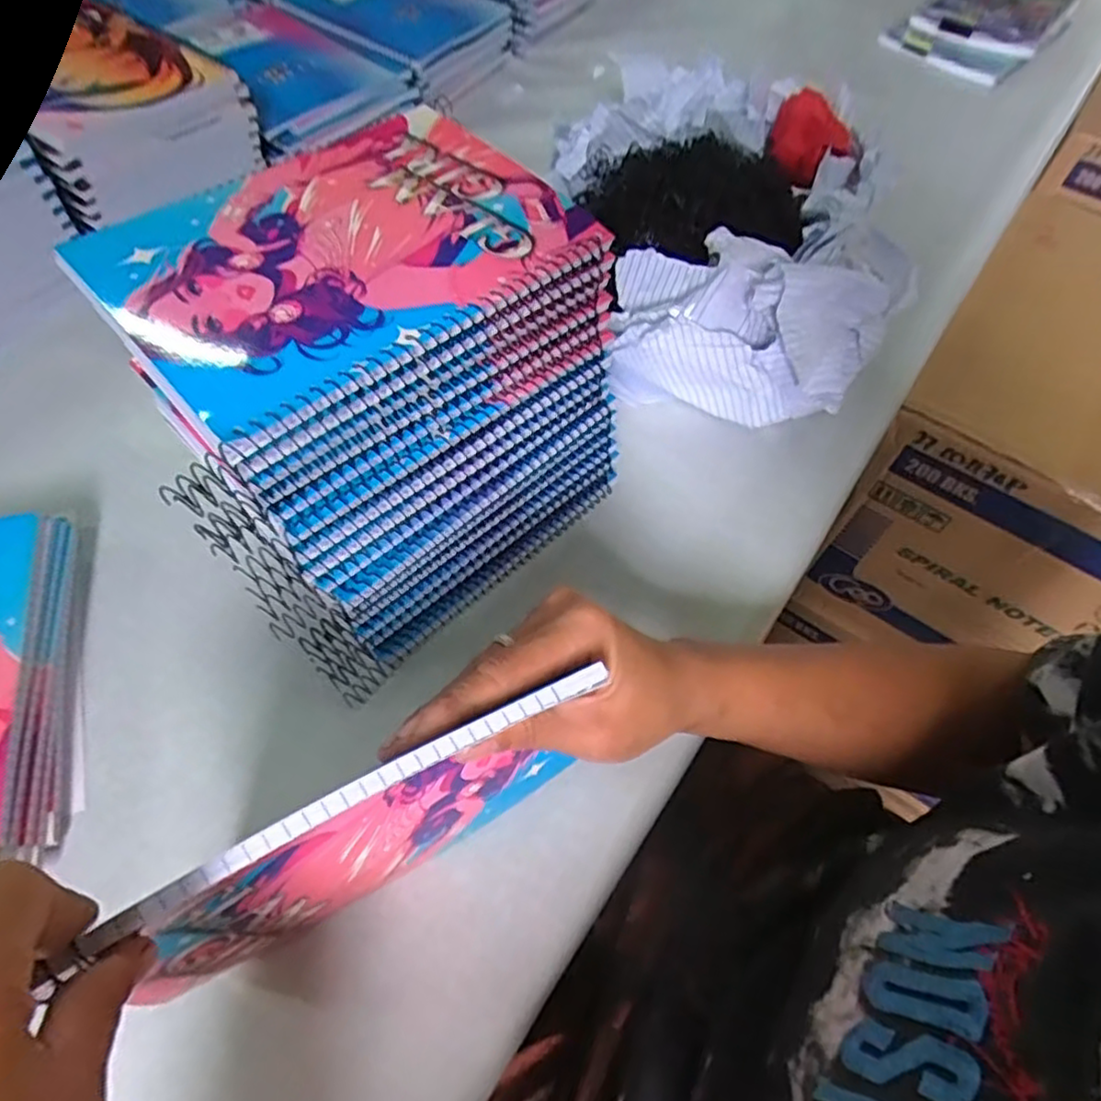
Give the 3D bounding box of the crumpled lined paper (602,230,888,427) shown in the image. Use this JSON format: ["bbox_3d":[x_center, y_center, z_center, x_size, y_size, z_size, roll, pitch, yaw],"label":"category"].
[{"bbox_3d":[0.131,-0.153,0.480,0.186,0.111,0.078,16,57,6],"label":"crumpled lined paper"}]

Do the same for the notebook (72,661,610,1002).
[{"bbox_3d":[-0.070,0.118,0.273,0.177,0.146,0.010,-25,62,-19],"label":"notebook"}]

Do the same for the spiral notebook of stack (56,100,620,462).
[{"bbox_3d":[-0.093,-0.137,0.303,0.194,0.012,0.149,-37,66,-24],"label":"spiral notebook of stack"}]

